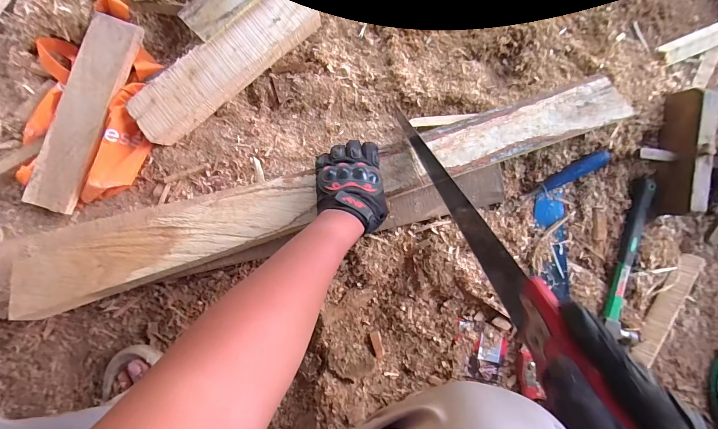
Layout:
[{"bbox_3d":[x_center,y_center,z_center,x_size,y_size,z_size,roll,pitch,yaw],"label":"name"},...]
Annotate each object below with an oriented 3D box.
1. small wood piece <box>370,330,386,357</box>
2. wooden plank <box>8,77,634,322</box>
[{"bbox_3d":[0.032,0.220,0.544,0.017,0.004,0.042,-15,87,2],"label":"small wood piece"},{"bbox_3d":[-0.050,-0.038,0.505,0.948,0.056,0.109,-18,85,-2],"label":"wooden plank"}]

